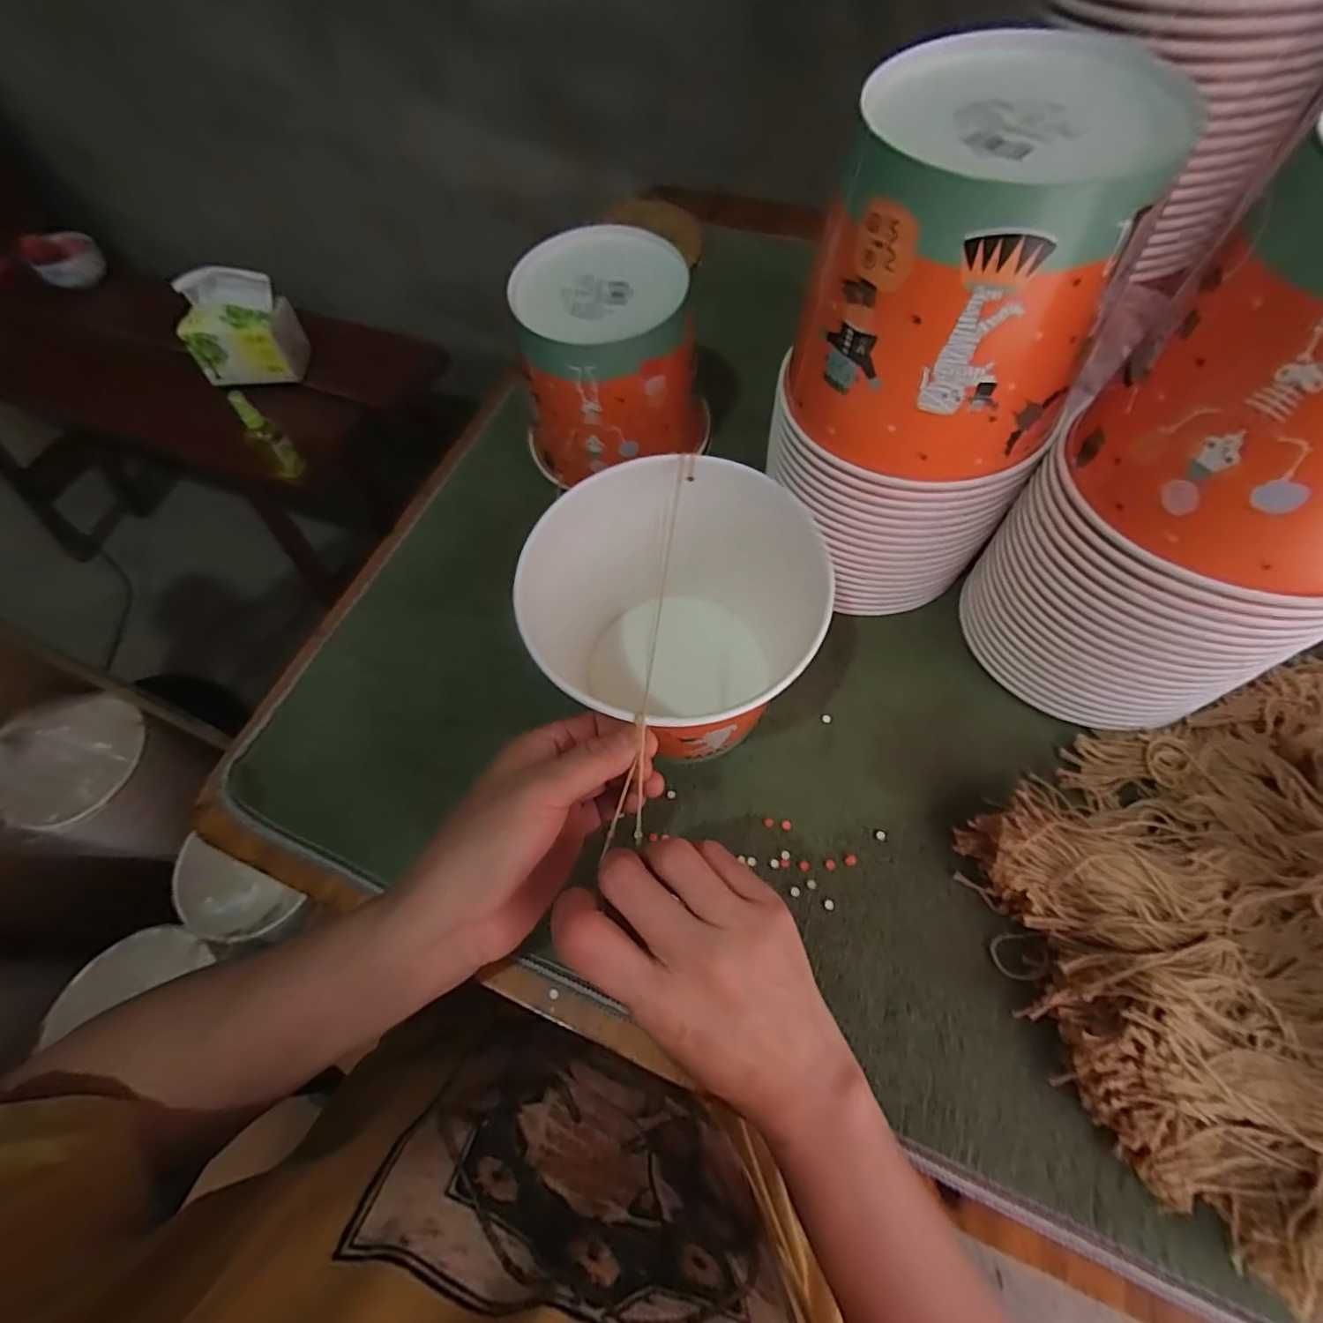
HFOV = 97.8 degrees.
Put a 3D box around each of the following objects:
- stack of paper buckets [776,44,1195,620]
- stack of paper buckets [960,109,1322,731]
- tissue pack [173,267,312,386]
[{"bbox_3d":[0.147,-0.153,0.347,0.132,0.265,0.140,-21,65,-9],"label":"stack of paper buckets"},{"bbox_3d":[0.277,-0.080,0.283,0.124,0.261,0.148,-22,65,-9],"label":"stack of paper buckets"},{"bbox_3d":[-0.619,-0.486,0.852,0.134,0.129,0.088,-5,63,-1],"label":"tissue pack"}]

